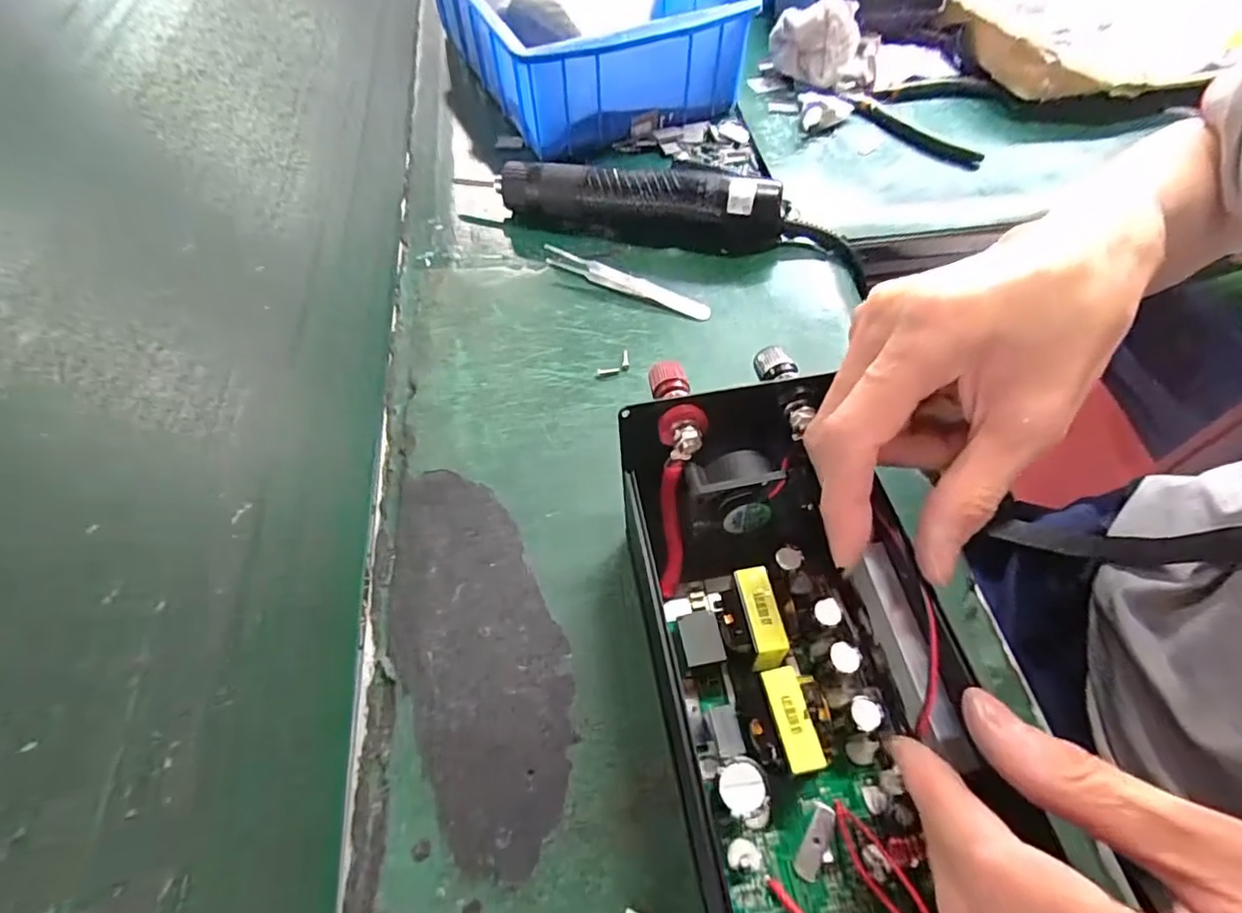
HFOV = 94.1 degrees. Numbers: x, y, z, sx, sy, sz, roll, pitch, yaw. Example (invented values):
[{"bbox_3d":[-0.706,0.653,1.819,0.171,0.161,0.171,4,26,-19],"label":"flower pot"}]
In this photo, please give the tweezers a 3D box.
[{"bbox_3d":[0.003,-0.116,0.381,0.118,0.011,0.013,23,60,15],"label":"tweezers"}]

